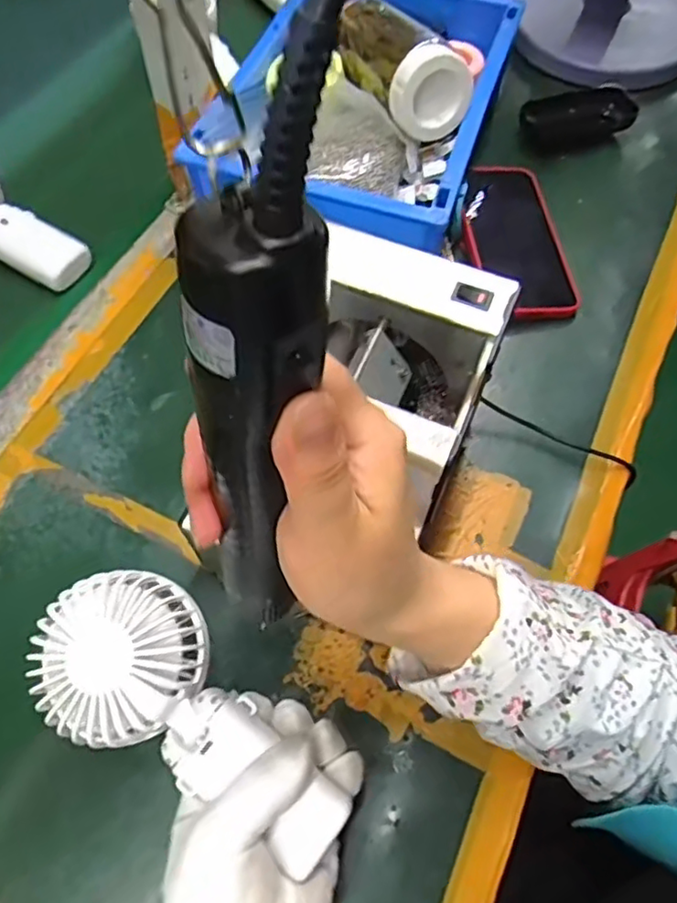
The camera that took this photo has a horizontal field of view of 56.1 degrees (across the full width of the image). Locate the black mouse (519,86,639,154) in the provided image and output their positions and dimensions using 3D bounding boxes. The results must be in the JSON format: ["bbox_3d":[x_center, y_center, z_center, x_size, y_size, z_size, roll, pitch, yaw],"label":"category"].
[{"bbox_3d":[0.231,-0.324,0.616,0.103,0.028,0.054,-16,62,-8],"label":"black mouse"}]

